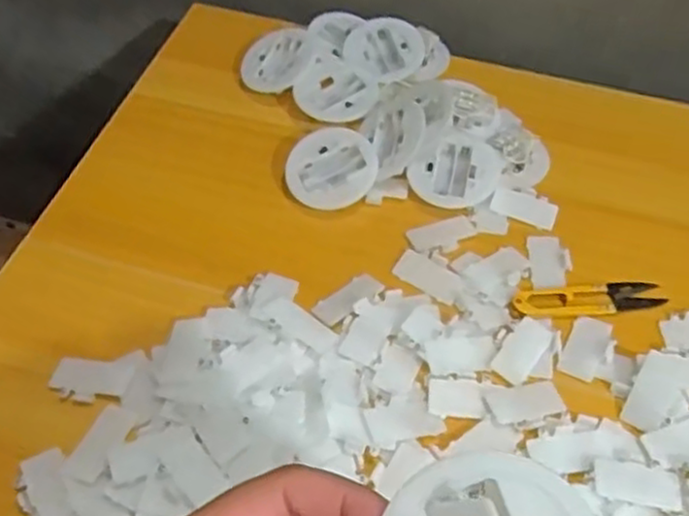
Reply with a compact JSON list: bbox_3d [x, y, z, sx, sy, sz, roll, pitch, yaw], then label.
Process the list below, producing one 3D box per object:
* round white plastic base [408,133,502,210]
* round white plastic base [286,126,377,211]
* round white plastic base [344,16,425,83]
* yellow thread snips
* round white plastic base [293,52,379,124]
[{"bbox_3d":[0.084,-0.065,0.550,0.064,0.013,0.064,-1,67,1],"label":"round white plastic base"},{"bbox_3d":[-0.010,-0.067,0.544,0.065,0.013,0.065,-1,72,3],"label":"round white plastic base"},{"bbox_3d":[0.034,-0.175,0.617,0.065,0.010,0.065,-1,65,2],"label":"round white plastic base"},{"bbox_3d":[0.164,0.027,0.490,0.103,0.004,0.023,-6,53,-7],"label":"yellow thread snips"},{"bbox_3d":[-0.005,-0.137,0.594,0.064,0.006,0.063,1,61,-2],"label":"round white plastic base"}]

